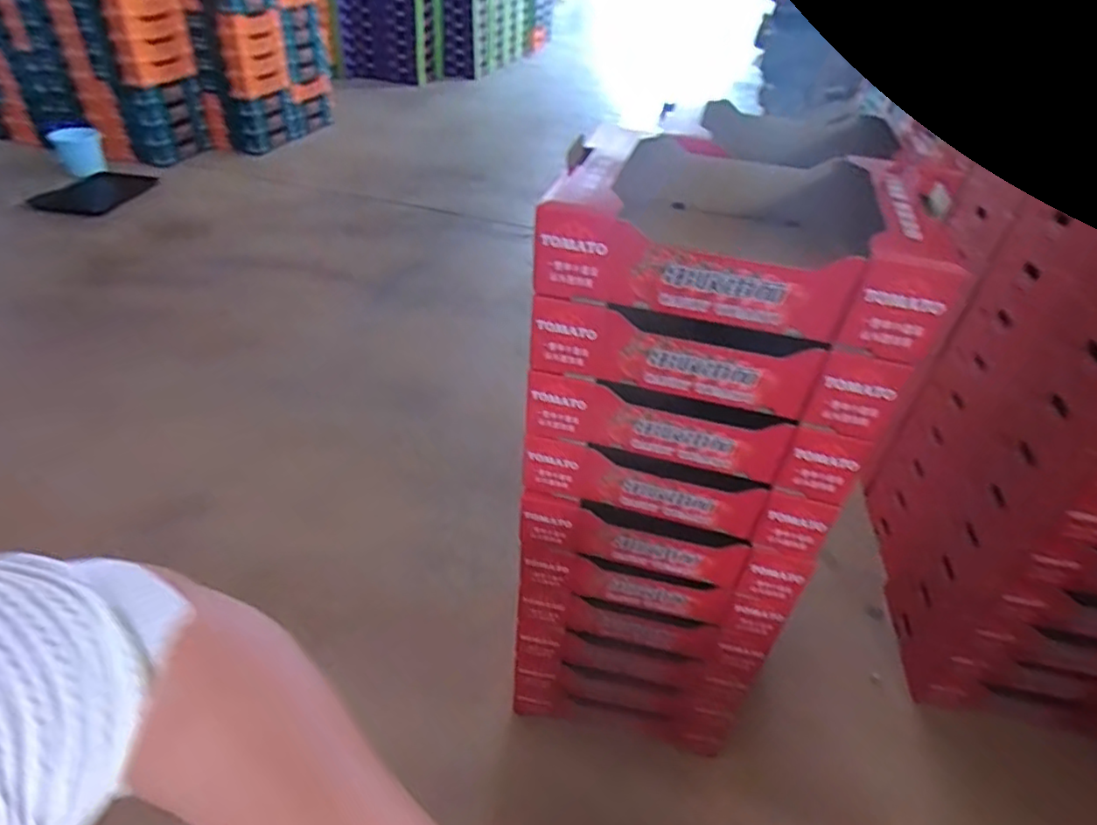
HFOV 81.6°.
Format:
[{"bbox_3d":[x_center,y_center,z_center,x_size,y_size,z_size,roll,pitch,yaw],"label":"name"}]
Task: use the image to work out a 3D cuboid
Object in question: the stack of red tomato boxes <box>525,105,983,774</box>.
[{"bbox_3d":[0.196,0.103,0.996,0.401,0.937,0.321,13,40,12],"label":"stack of red tomato boxes"}]

